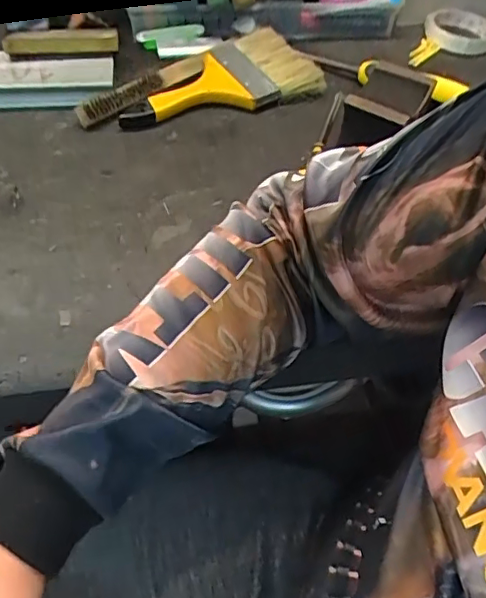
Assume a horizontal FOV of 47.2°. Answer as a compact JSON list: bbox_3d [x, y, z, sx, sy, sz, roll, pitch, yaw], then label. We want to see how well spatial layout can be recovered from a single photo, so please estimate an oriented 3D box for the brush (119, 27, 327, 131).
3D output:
[{"bbox_3d":[-0.037,-0.254,0.630,0.238,0.021,0.136,-22,56,-20],"label":"brush"}]

